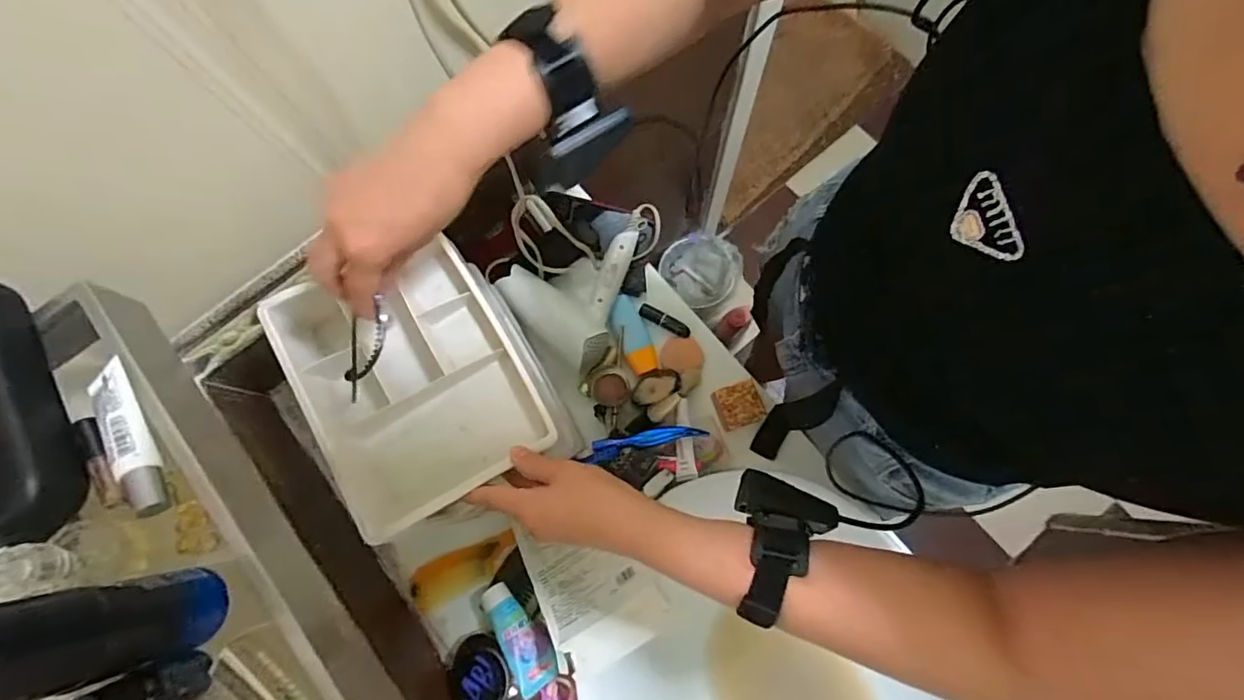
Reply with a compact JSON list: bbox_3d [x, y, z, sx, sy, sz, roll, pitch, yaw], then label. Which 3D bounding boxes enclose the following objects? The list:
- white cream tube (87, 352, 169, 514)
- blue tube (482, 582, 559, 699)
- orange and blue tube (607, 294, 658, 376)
[{"bbox_3d":[-0.285,0.051,0.306,0.025,0.015,0.099,-31,78,-6],"label":"white cream tube"},{"bbox_3d":[-0.115,0.320,0.608,0.045,0.035,0.117,-29,77,-6],"label":"blue tube"},{"bbox_3d":[0.013,-0.022,0.706,0.043,0.019,0.108,-24,77,-5],"label":"orange and blue tube"}]

